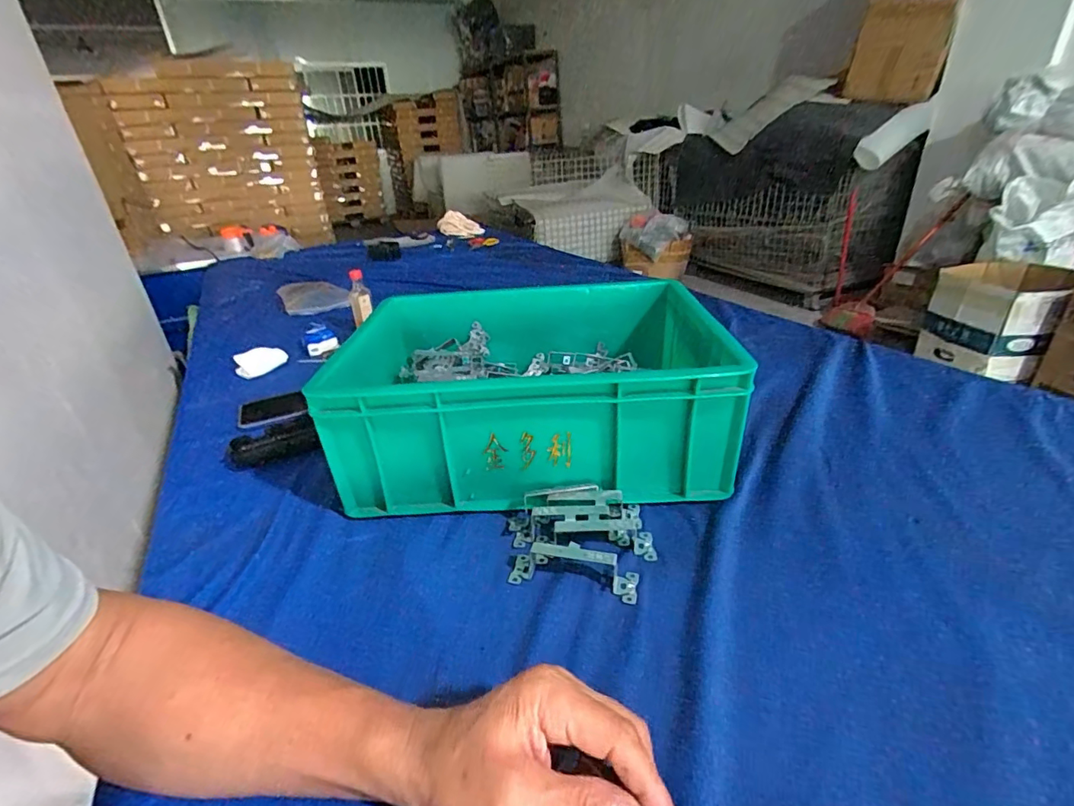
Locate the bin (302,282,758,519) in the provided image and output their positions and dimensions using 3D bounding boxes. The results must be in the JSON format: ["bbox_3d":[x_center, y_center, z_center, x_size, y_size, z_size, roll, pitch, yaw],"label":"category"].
[{"bbox_3d":[-0.002,-0.026,0.611,0.401,0.157,0.333,-3,28,3],"label":"bin"}]

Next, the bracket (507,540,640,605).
[{"bbox_3d":[0.030,0.134,0.417,0.106,0.032,0.026,4,29,16],"label":"bracket"}]

